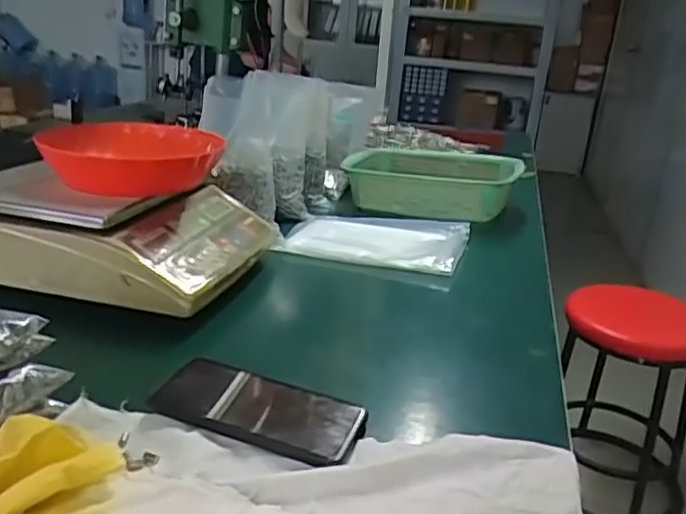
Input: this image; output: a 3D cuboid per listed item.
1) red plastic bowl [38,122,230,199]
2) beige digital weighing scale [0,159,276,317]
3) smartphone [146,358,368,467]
[{"bbox_3d":[-0.247,-0.120,0.804,0.186,0.059,0.186,1,21,-11],"label":"red plastic bowl"},{"bbox_3d":[-0.265,-0.038,0.786,0.314,0.104,0.261,9,21,13],"label":"beige digital weighing scale"},{"bbox_3d":[-0.068,0.119,0.526,0.164,0.015,0.078,12,21,19],"label":"smartphone"}]

